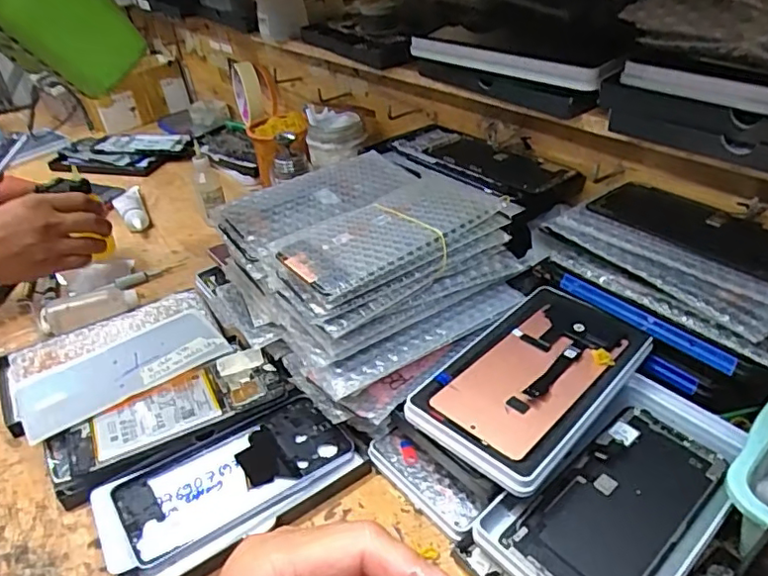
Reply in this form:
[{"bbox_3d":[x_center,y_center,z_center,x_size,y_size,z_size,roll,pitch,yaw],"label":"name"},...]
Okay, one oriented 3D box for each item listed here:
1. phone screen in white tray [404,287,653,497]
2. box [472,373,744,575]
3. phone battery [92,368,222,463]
[{"bbox_3d":[0.108,0.061,0.409,0.102,0.014,0.176,26,46,35],"label":"phone screen in white tray"},{"bbox_3d":[0.156,0.131,0.363,0.183,0.022,0.097,-28,42,-29],"label":"box"},{"bbox_3d":[-0.182,0.099,0.455,0.092,0.005,0.058,-18,42,-21],"label":"phone battery"}]

